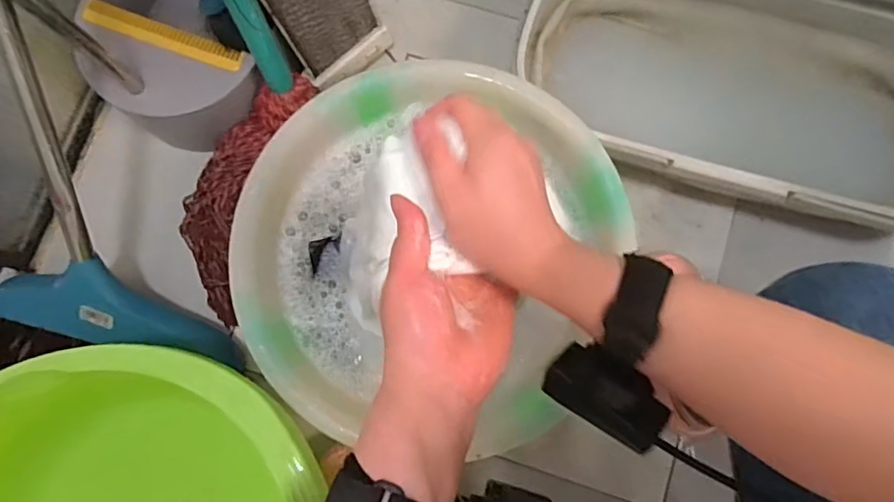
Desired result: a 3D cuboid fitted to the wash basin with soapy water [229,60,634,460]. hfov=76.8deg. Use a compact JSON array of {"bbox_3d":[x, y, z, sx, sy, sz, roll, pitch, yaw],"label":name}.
[{"bbox_3d":[-0.019,0.007,0.700,0.425,0.164,0.427,0,79,1],"label":"wash basin with soapy water"}]

